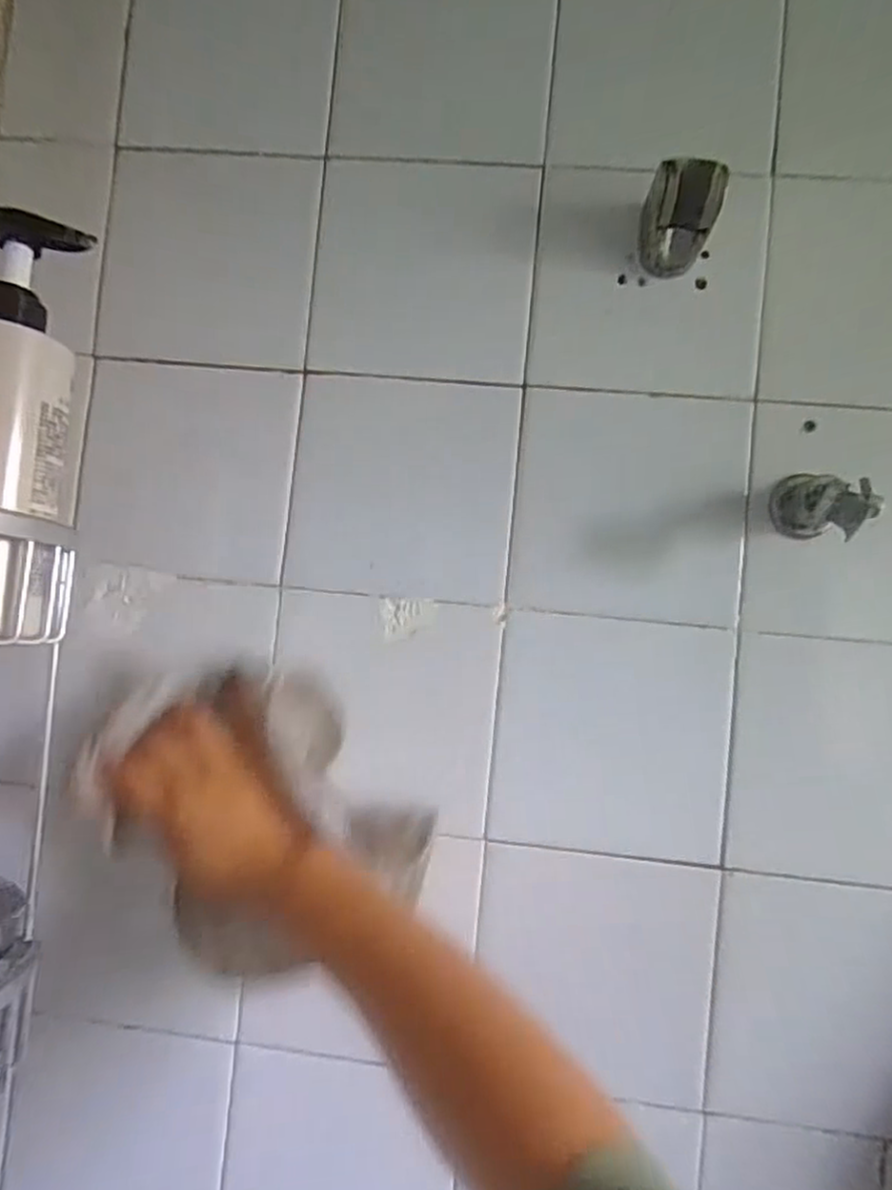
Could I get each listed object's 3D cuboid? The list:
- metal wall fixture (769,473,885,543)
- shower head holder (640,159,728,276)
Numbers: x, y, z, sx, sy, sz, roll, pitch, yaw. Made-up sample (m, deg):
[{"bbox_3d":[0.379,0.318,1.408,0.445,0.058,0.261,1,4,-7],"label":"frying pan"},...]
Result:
[{"bbox_3d":[0.223,-0.054,0.420,0.056,0.039,0.069,3,-4,24],"label":"metal wall fixture"},{"bbox_3d":[0.145,-0.232,0.445,0.044,0.044,0.057,4,-3,10],"label":"shower head holder"}]

